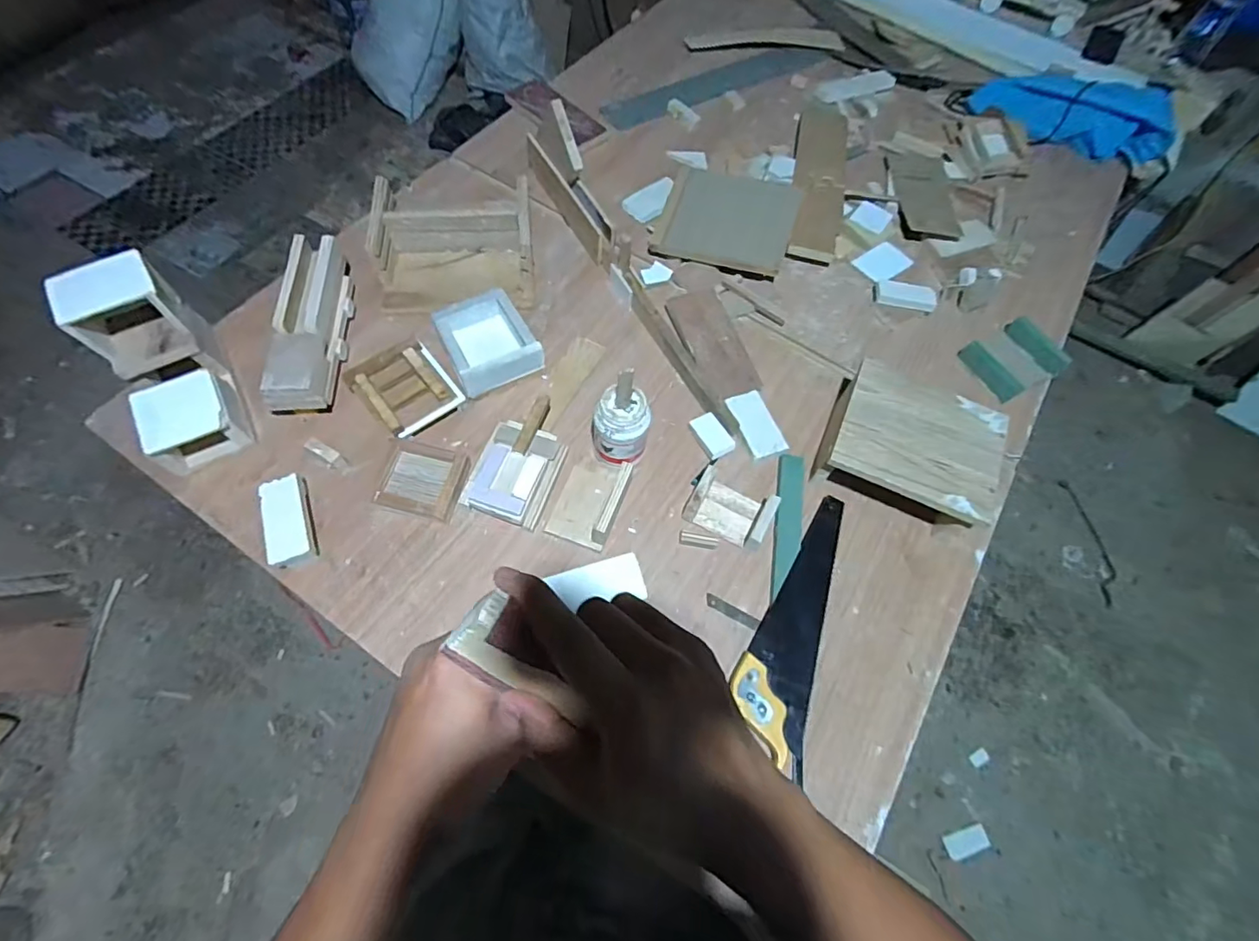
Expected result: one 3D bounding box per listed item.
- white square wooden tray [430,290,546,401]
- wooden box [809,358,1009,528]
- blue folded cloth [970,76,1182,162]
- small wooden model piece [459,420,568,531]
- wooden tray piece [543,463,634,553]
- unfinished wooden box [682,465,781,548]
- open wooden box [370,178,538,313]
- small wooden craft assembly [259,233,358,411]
[{"bbox_3d":[-0.231,-0.207,0.881,0.138,0.056,0.157,-24,69,-13],"label":"white square wooden tray"},{"bbox_3d":[0.414,-0.029,0.806,0.228,0.104,0.196,27,66,7],"label":"wooden box"},{"bbox_3d":[1.020,-0.827,1.230,0.440,0.077,0.171,5,65,-1],"label":"blue folded cloth"},{"bbox_3d":[-0.169,0.004,0.788,0.114,0.046,0.148,18,66,6],"label":"small wooden model piece"},{"bbox_3d":[-0.058,0.038,0.760,0.093,0.067,0.126,18,66,5],"label":"wooden tray piece"},{"bbox_3d":[0.148,0.053,0.787,0.120,0.046,0.084,25,66,9],"label":"unfinished wooden box"},{"bbox_3d":[-0.305,-0.390,0.940,0.267,0.088,0.220,-6,66,-6],"label":"open wooden box"},{"bbox_3d":[-0.501,-0.225,0.847,0.089,0.085,0.299,-6,66,-6],"label":"small wooden craft assembly"}]

